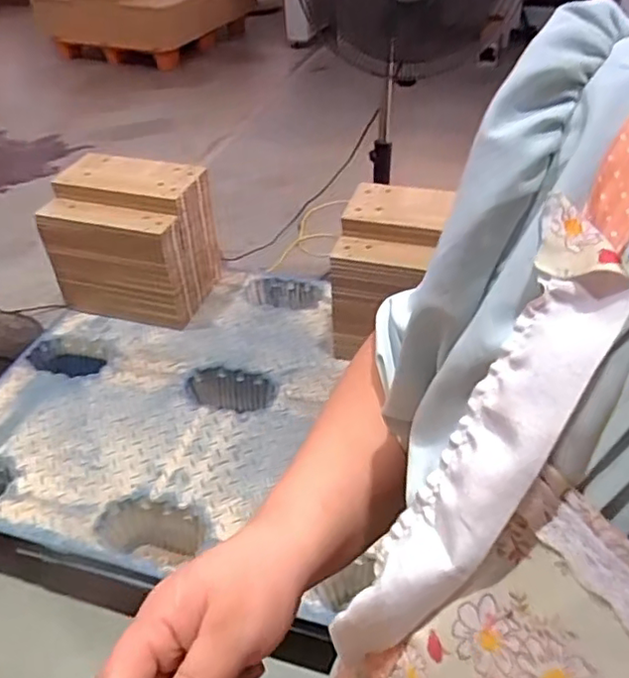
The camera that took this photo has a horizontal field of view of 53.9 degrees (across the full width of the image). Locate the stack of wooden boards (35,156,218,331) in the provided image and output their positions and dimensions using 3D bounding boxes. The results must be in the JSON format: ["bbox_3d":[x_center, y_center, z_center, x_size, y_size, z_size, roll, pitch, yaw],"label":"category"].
[{"bbox_3d":[-0.519,-0.261,1.759,0.413,0.408,0.222,9,42,12],"label":"stack of wooden boards"}]

